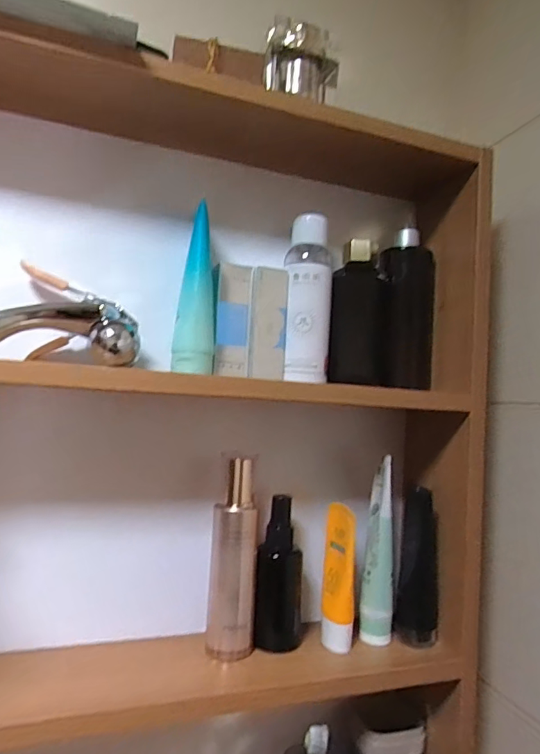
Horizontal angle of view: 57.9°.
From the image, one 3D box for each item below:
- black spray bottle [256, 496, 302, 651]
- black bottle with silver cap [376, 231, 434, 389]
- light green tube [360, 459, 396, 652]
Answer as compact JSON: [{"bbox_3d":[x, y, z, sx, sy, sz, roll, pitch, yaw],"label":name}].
[{"bbox_3d":[0.009,0.179,0.449,0.038,0.130,0.030,2,-3,12],"label":"black spray bottle"},{"bbox_3d":[0.141,-0.071,0.519,0.055,0.163,0.045,3,-4,-8],"label":"black bottle with silver cap"},{"bbox_3d":[0.106,0.167,0.472,0.029,0.170,0.038,2,-3,17],"label":"light green tube"}]

